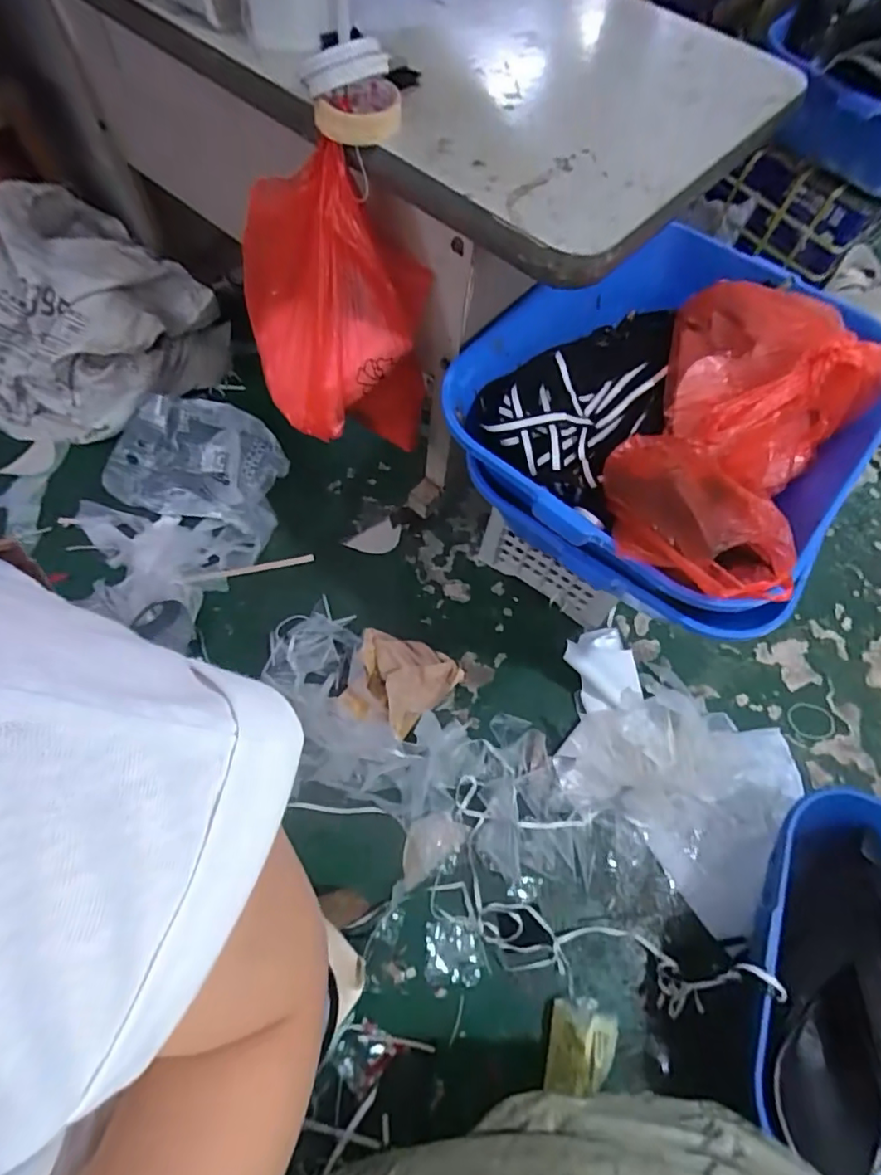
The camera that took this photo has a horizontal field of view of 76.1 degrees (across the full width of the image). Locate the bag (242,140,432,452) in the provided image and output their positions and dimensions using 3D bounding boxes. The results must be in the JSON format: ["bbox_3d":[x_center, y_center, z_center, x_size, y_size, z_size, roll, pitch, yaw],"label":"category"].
[{"bbox_3d":[-0.138,-0.354,0.785,0.216,0.400,0.160,-30,71,-17],"label":"bag"}]

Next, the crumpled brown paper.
[{"bbox_3d":[-0.079,0.181,1.082,0.210,0.050,0.185,24,67,11],"label":"crumpled brown paper"}]

